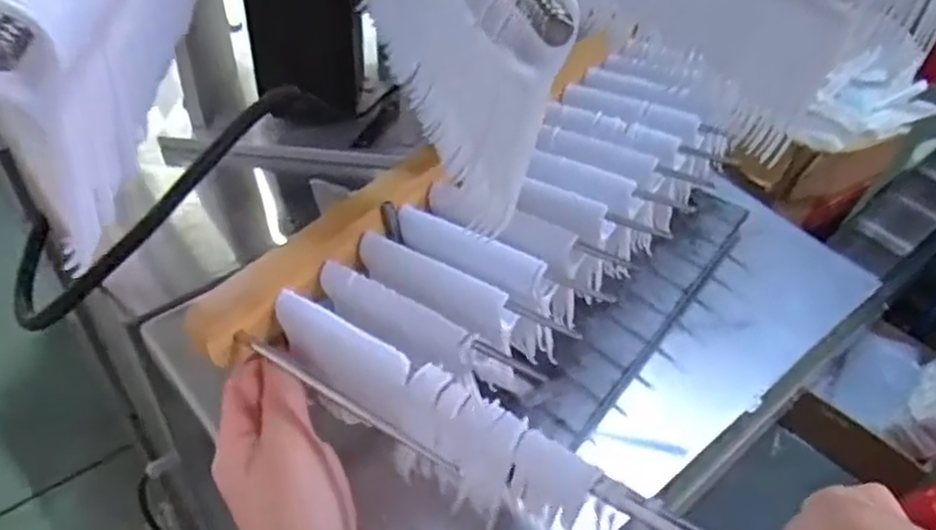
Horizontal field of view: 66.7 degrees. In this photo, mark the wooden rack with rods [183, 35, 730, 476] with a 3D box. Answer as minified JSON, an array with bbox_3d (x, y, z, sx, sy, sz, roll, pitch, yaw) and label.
[{"bbox_3d":[0.025,-0.018,0.391,0.326,0.054,0.144,-35,58,-31],"label":"wooden rack with rods"}]

